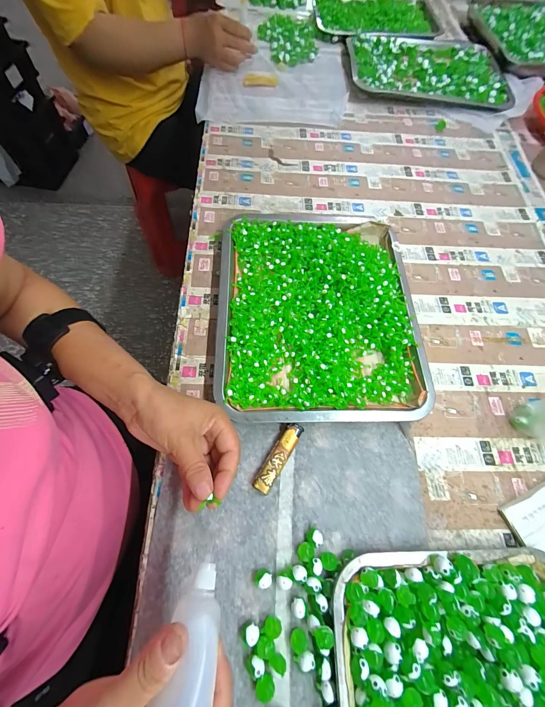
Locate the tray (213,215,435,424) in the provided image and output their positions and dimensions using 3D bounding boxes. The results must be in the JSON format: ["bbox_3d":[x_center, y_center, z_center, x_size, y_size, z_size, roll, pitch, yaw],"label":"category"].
[{"bbox_3d":[0.059,-0.063,0.389,0.253,0.040,0.307,0,68,-3],"label":"tray"}]

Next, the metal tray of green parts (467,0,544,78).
[{"bbox_3d":[0.665,-0.791,0.705,0.268,0.036,0.347,-3,68,-5],"label":"metal tray of green parts"}]

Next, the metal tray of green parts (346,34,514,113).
[{"bbox_3d":[0.341,-0.645,0.646,0.330,0.024,0.269,9,67,0],"label":"metal tray of green parts"}]

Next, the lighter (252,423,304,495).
[{"bbox_3d":[0.007,0.114,0.317,0.020,0.015,0.080,31,69,9],"label":"lighter"}]

